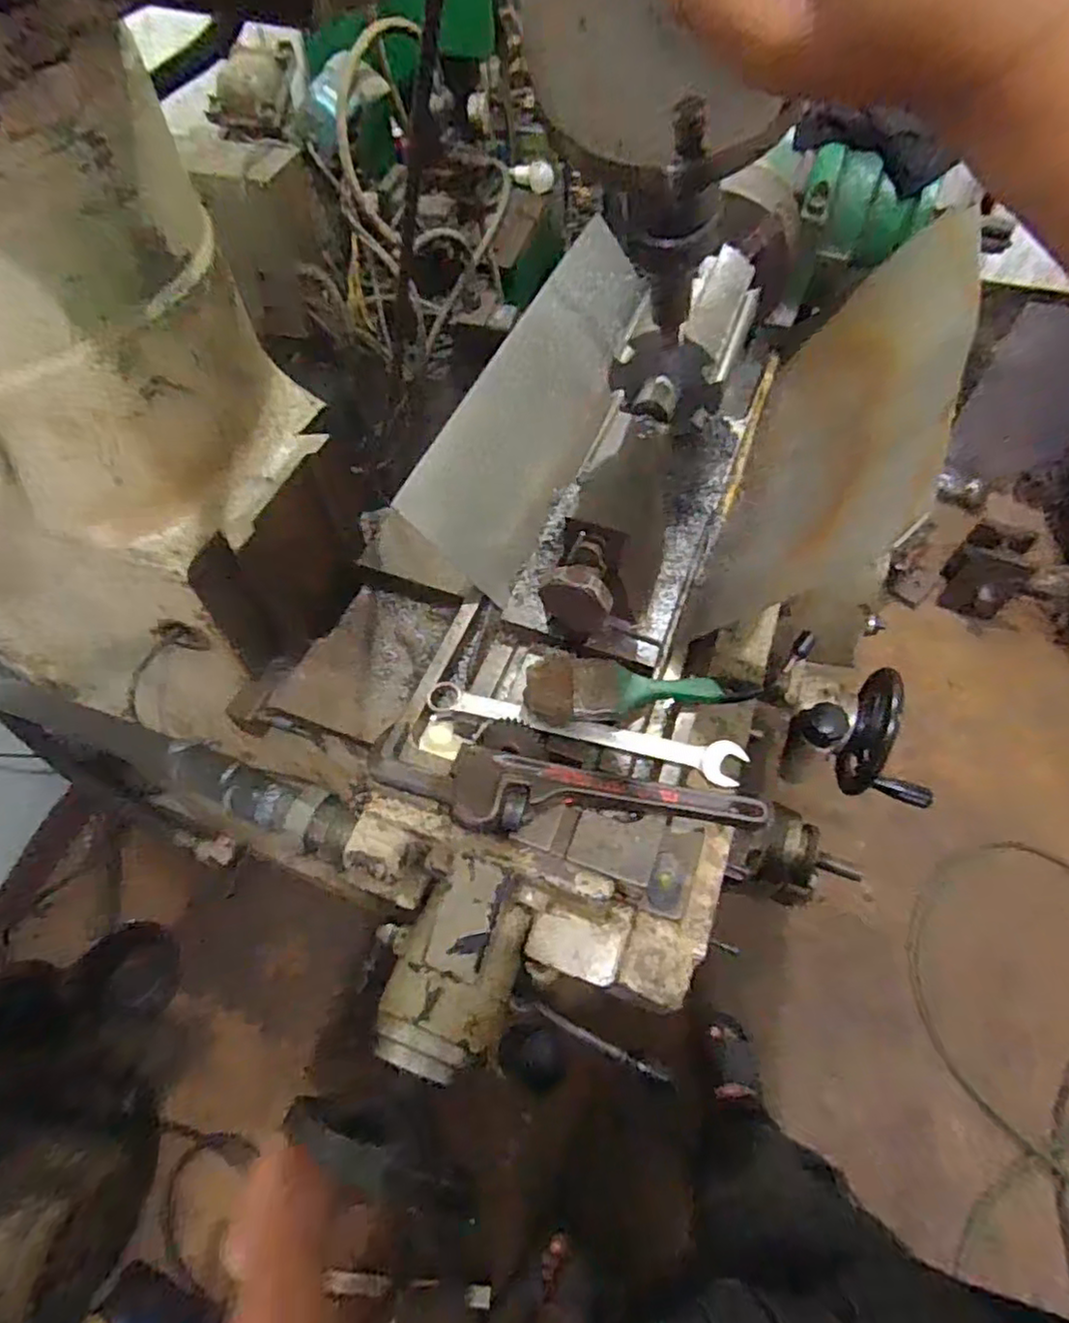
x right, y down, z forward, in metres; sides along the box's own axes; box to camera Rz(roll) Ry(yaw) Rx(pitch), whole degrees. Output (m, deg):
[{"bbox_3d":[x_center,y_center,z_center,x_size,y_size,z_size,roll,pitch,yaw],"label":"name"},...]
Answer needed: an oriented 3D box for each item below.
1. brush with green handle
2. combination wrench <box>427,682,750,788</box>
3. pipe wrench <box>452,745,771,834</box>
[{"bbox_3d":[0.097,0.014,0.606,0.214,0.029,0.069,-7,53,-6],"label":"brush with green handle"},{"bbox_3d":[0.040,0.057,0.590,0.278,0.019,0.035,13,53,9],"label":"combination wrench"},{"bbox_3d":[0.060,0.110,0.549,0.251,0.030,0.066,2,52,1],"label":"pipe wrench"}]

